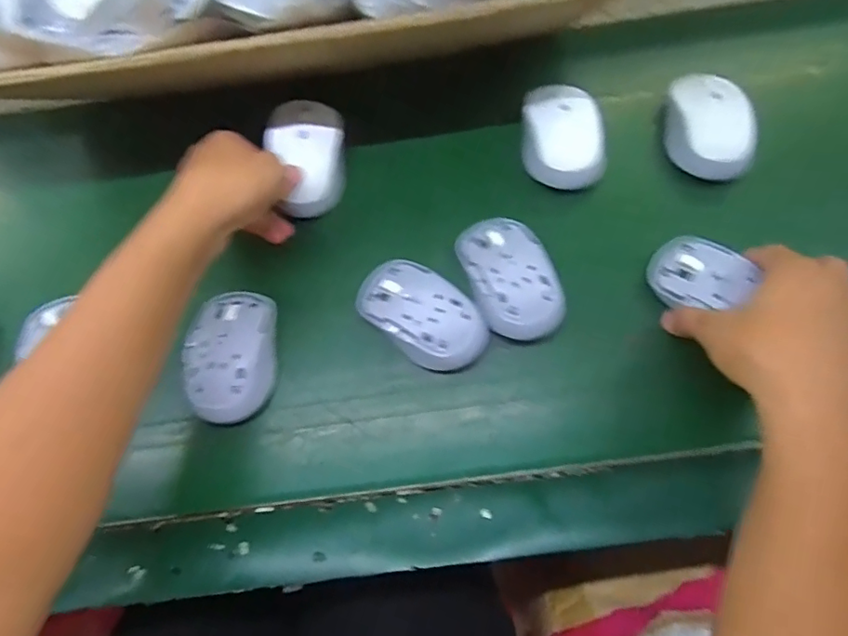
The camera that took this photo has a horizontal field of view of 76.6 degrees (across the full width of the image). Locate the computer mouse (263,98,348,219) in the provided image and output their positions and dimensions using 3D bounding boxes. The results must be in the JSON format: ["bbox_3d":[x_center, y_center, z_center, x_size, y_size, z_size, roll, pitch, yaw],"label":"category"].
[{"bbox_3d":[-0.100,-0.134,0.455,0.063,0.033,0.088,3,86,-15],"label":"computer mouse"}]

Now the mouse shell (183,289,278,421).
[{"bbox_3d":[-0.147,0.028,0.415,0.061,0.040,0.104,-5,69,2],"label":"mouse shell"}]

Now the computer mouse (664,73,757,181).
[{"bbox_3d":[0.237,-0.159,0.448,0.054,0.039,0.084,-5,71,2],"label":"computer mouse"}]

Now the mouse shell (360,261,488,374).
[{"bbox_3d":[0.000,-0.002,0.418,0.108,0.046,0.067,39,76,16],"label":"mouse shell"}]

